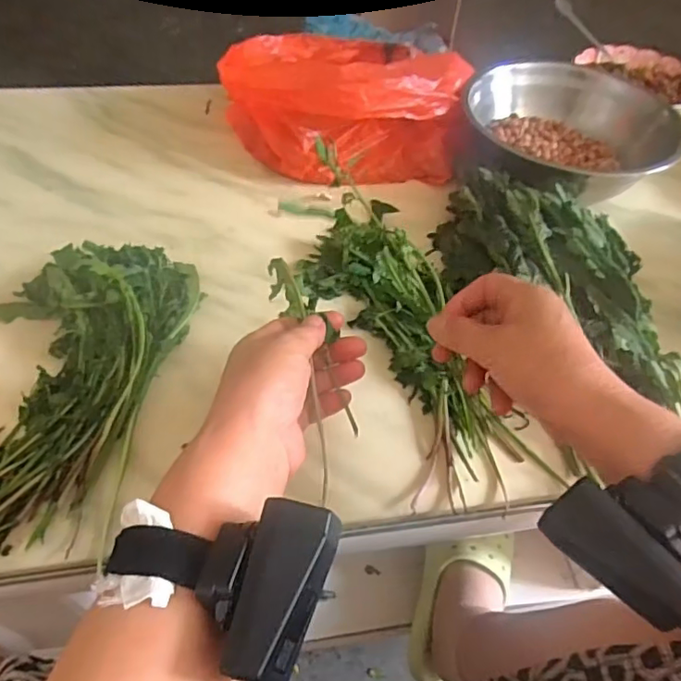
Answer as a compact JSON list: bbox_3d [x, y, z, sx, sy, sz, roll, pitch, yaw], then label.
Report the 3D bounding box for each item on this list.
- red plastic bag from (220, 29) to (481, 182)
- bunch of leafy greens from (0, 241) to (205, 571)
[{"bbox_3d":[0.007,-0.298,0.663,0.280,0.114,0.229,0,51,-5],"label":"red plastic bag"},{"bbox_3d":[-0.212,0.024,0.420,0.165,0.054,0.276,5,51,-1],"label":"bunch of leafy greens"}]

